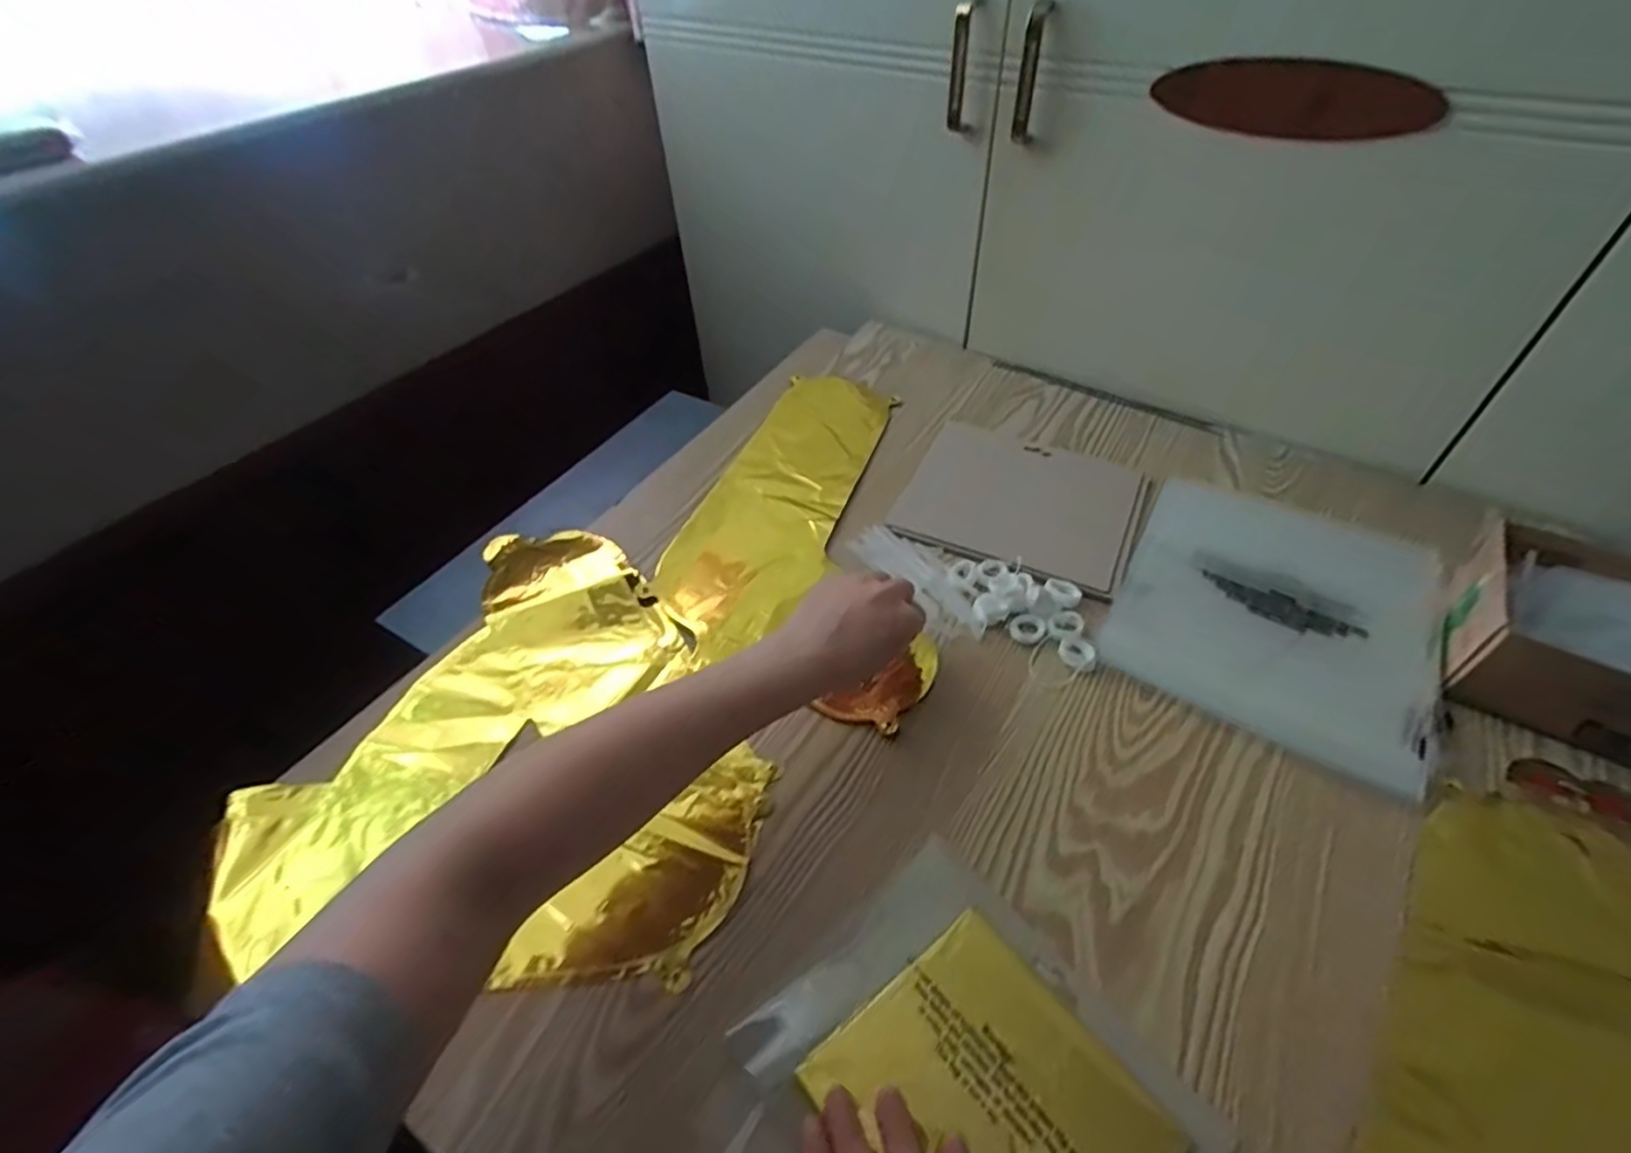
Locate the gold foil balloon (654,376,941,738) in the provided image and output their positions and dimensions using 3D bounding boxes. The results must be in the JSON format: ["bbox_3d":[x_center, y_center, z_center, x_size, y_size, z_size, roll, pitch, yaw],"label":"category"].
[{"bbox_3d":[0.018,-0.058,0.615,0.237,0.009,0.384,14,51,15],"label":"gold foil balloon"}]

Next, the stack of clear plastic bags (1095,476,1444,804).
[{"bbox_3d":[0.351,0.021,0.526,0.205,0.013,0.241,24,54,22],"label":"stack of clear plastic bags"}]

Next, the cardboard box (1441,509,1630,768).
[{"bbox_3d":[0.534,0.048,0.448,0.184,0.058,0.145,26,55,23],"label":"cardboard box"}]

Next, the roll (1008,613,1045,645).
[{"bbox_3d":[0.162,0.039,0.522,0.027,0.004,0.025,-1,49,1],"label":"roll"}]

